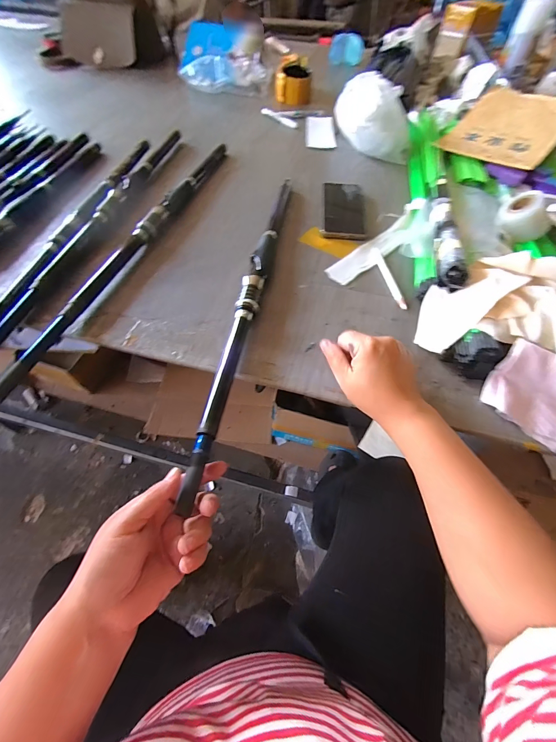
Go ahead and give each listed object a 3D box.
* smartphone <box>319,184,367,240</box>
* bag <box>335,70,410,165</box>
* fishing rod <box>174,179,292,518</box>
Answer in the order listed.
[{"bbox_3d":[0.115,-0.282,0.564,0.073,0.016,0.149,6,56,2],"label":"smartphone"},{"bbox_3d":[0.207,-0.534,0.674,0.122,0.104,0.160,-11,57,-9],"label":"bag"},{"bbox_3d":[-0.035,-0.110,0.436,0.027,0.021,0.562,9,55,4],"label":"fishing rod"}]

